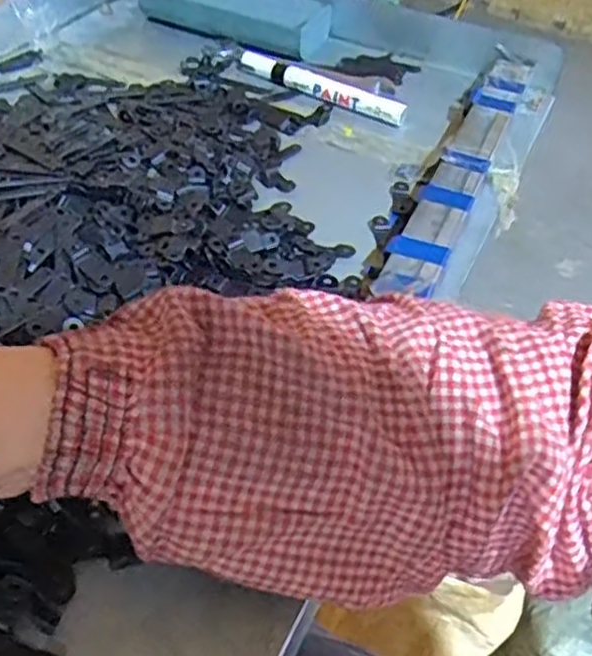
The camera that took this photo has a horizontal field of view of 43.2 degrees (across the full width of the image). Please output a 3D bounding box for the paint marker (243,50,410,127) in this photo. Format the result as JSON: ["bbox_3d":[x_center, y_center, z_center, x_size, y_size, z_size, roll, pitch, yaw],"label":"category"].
[{"bbox_3d":[0.017,-0.183,0.565,0.141,0.014,0.019,27,49,18],"label":"paint marker"}]

